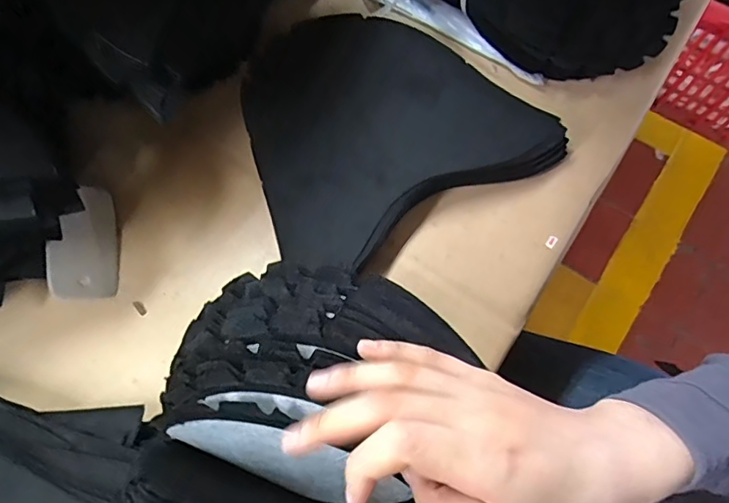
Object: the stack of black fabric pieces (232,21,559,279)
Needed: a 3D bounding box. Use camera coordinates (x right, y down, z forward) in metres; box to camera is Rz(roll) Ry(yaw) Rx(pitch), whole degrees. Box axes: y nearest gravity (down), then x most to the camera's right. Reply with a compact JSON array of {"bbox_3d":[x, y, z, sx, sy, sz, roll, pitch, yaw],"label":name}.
[{"bbox_3d":[0.013,-0.115,0.444,0.251,0.046,0.213,-30,74,-7],"label":"stack of black fabric pieces"}]

